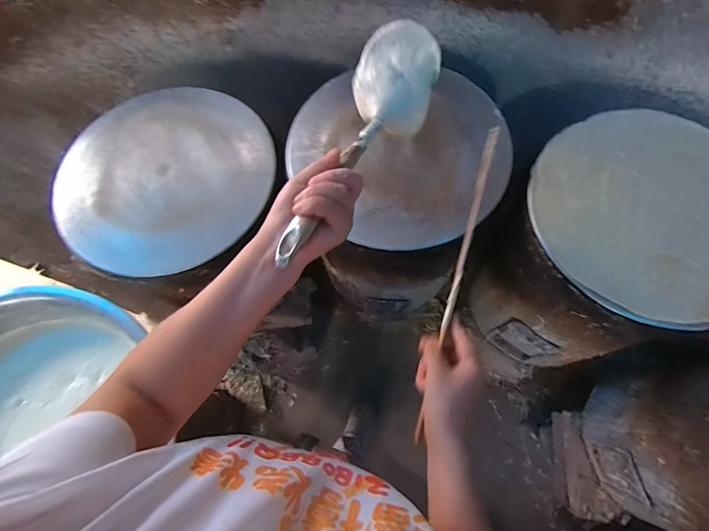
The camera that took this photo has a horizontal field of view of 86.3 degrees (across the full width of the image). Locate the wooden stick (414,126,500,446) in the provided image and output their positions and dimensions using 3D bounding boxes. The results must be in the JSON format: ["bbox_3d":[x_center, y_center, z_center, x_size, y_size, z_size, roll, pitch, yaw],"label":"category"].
[{"bbox_3d":[0.138,0.009,0.496,0.012,0.015,0.432,16,79,7],"label":"wooden stick"}]

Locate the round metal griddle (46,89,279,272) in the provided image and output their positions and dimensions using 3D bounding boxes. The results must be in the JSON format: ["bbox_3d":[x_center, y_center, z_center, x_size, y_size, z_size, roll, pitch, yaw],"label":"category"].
[{"bbox_3d":[-0.333,-0.153,0.654,0.364,0.049,0.335,0,77,0],"label":"round metal griddle"}]

